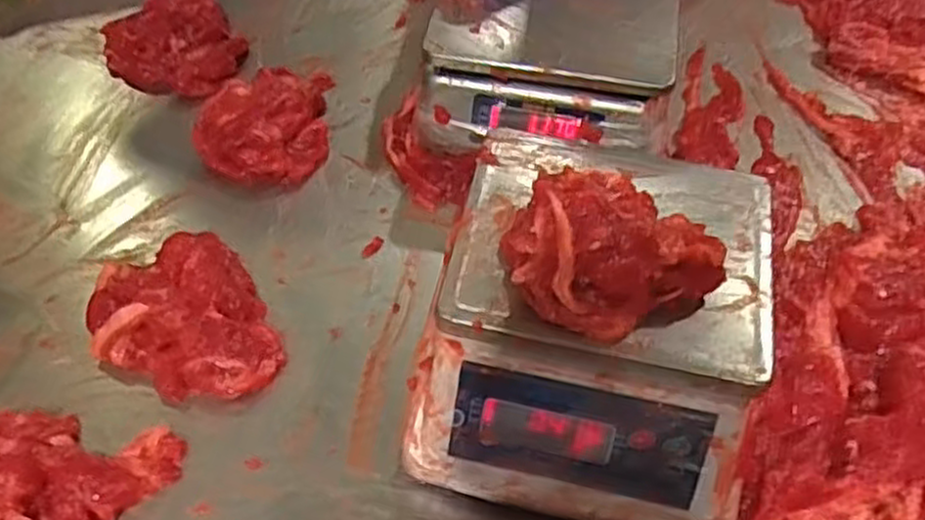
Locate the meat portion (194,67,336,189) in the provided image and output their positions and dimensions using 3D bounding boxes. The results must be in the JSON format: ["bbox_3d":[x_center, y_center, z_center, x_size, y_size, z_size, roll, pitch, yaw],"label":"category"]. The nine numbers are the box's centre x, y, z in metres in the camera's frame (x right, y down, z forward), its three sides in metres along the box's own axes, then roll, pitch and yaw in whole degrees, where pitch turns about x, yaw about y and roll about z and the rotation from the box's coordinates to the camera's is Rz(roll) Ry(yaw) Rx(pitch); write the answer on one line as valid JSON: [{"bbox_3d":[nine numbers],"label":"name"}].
[{"bbox_3d":[-0.199,-0.141,0.770,0.129,0.045,0.154,-4,56,-2],"label":"meat portion"}]

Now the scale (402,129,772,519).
[{"bbox_3d":[0.092,0.050,0.553,0.217,0.145,0.238,11,57,8],"label":"scale"}]

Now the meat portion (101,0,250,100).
[{"bbox_3d":[-0.305,-0.225,0.833,0.136,0.054,0.139,-30,61,-18],"label":"meat portion"}]

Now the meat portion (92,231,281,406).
[{"bbox_3d":[-0.229,0.049,0.632,0.125,0.043,0.162,-27,60,-16],"label":"meat portion"}]

